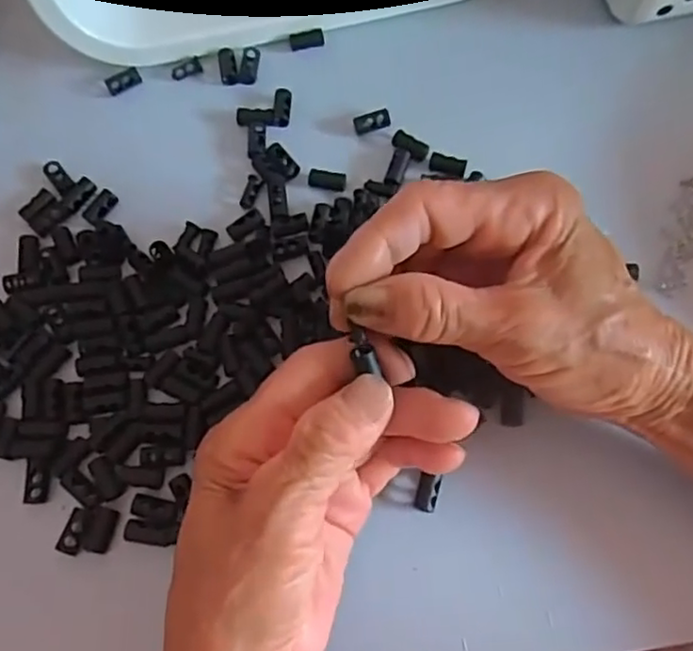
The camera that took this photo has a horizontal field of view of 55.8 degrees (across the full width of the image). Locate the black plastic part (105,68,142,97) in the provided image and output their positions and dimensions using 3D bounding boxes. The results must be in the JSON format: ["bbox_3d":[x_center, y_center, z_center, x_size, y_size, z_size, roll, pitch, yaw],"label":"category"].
[{"bbox_3d":[-0.117,-0.128,0.343,0.017,0.007,0.007,-28,75,-6],"label":"black plastic part"}]

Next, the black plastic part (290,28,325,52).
[{"bbox_3d":[-0.021,-0.152,0.347,0.018,0.004,0.009,-13,72,-2],"label":"black plastic part"}]

